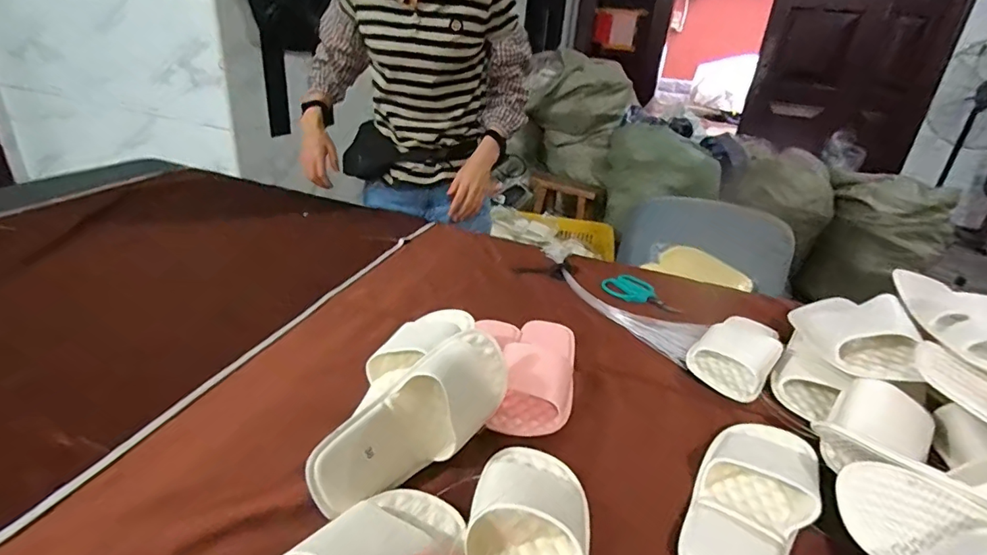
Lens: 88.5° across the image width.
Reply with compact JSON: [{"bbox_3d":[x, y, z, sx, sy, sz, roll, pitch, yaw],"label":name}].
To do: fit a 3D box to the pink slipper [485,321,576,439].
[{"bbox_3d":[0.058,0.111,0.628,0.085,0.050,0.228,9,27,8],"label":"pink slipper"}]

